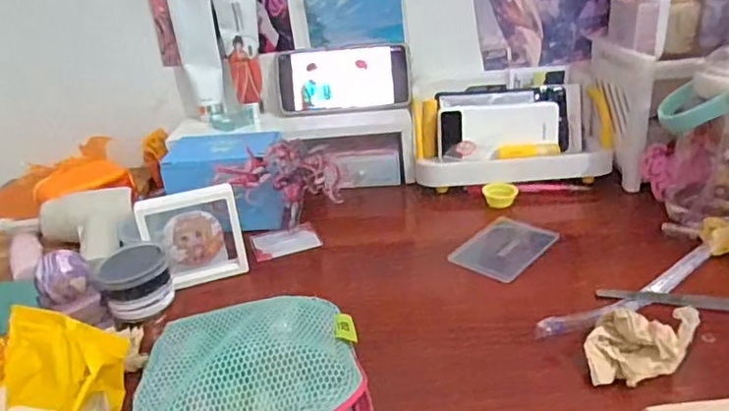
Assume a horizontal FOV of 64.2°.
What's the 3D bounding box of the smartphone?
[{"bbox_3d":[-0.025,-0.159,0.733,0.163,0.078,0.006,-5,6,-2],"label":"smartphone"}]

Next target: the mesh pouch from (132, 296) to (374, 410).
[{"bbox_3d":[-0.071,0.124,0.392,0.140,0.047,0.141,-9,28,-8],"label":"mesh pouch"}]

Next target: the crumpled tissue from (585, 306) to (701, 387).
[{"bbox_3d":[0.208,0.099,0.428,0.093,0.031,0.051,-7,28,-4],"label":"crumpled tissue"}]

